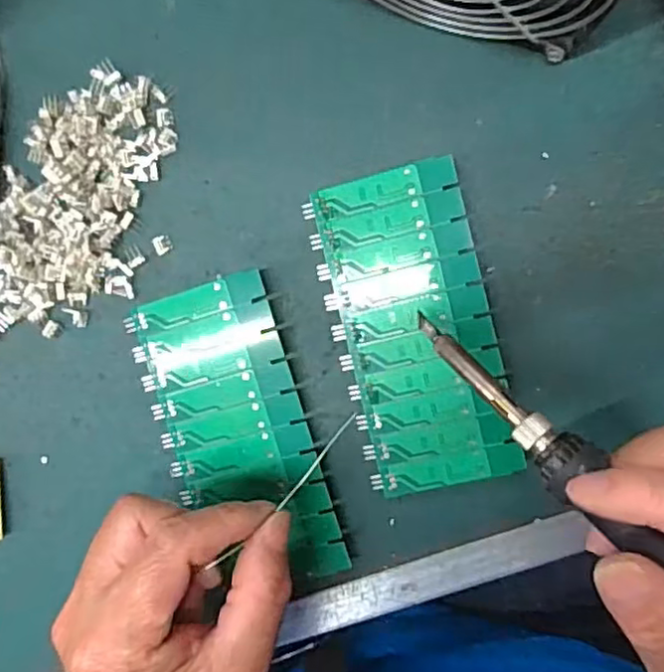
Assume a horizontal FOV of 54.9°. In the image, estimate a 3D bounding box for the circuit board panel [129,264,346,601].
[{"bbox_3d":[-0.043,0.045,0.288,0.065,0.009,0.136,-17,92,5],"label":"circuit board panel"}]

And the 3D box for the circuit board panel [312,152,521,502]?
[{"bbox_3d":[0.037,-0.002,0.280,0.063,0.004,0.137,-13,93,11],"label":"circuit board panel"}]

